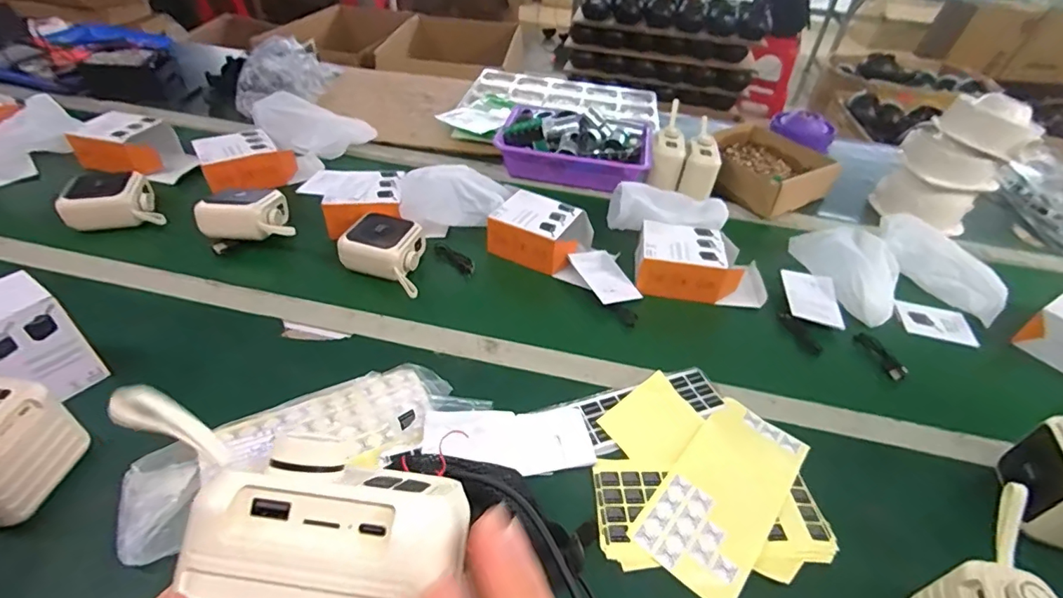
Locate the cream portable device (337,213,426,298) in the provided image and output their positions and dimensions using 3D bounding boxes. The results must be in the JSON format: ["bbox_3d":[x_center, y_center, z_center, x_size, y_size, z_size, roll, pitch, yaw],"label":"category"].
[{"bbox_3d":[-0.201,-0.072,0.702,0.112,0.053,0.082,16,44,12],"label":"cream portable device"}]

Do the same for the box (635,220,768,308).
[{"bbox_3d":[0.239,-0.051,0.709,0.176,0.063,0.096,9,42,6],"label":"box"}]

